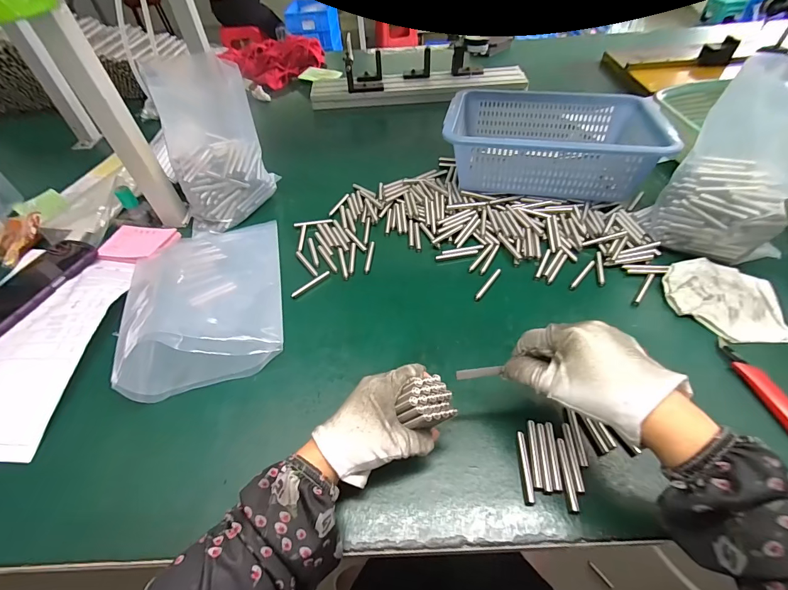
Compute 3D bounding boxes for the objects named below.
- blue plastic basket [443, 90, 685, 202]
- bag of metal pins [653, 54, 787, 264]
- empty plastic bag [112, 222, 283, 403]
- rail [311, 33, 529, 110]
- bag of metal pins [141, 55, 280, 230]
[{"bbox_3d":[0.238,-0.246,0.585,0.293,0.095,0.227,11,51,14],"label":"blue plastic basket"},{"bbox_3d":[0.408,-0.139,0.416,0.090,0.208,0.144,-11,48,-24],"label":"bag of metal pins"},{"bbox_3d":[-0.235,-0.017,0.452,0.180,0.071,0.268,-16,50,-9],"label":"empty plastic bag"},{"bbox_3d":[0.054,-0.502,0.839,0.486,0.110,0.095,-4,49,1],"label":"rail"},{"bbox_3d":[-0.259,-0.212,0.527,0.120,0.196,0.111,-6,49,-1],"label":"bag of metal pins"}]

